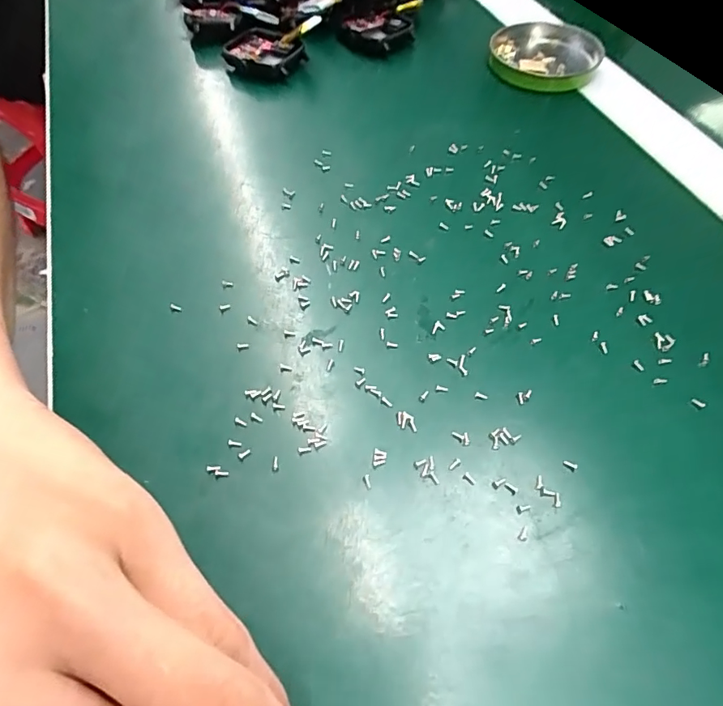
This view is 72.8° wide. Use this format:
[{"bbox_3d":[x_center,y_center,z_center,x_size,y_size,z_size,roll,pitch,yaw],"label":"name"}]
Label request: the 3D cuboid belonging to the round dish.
[{"bbox_3d":[0.114,-0.186,0.306,0.064,0.015,0.061,0,57,-1],"label":"round dish"}]

